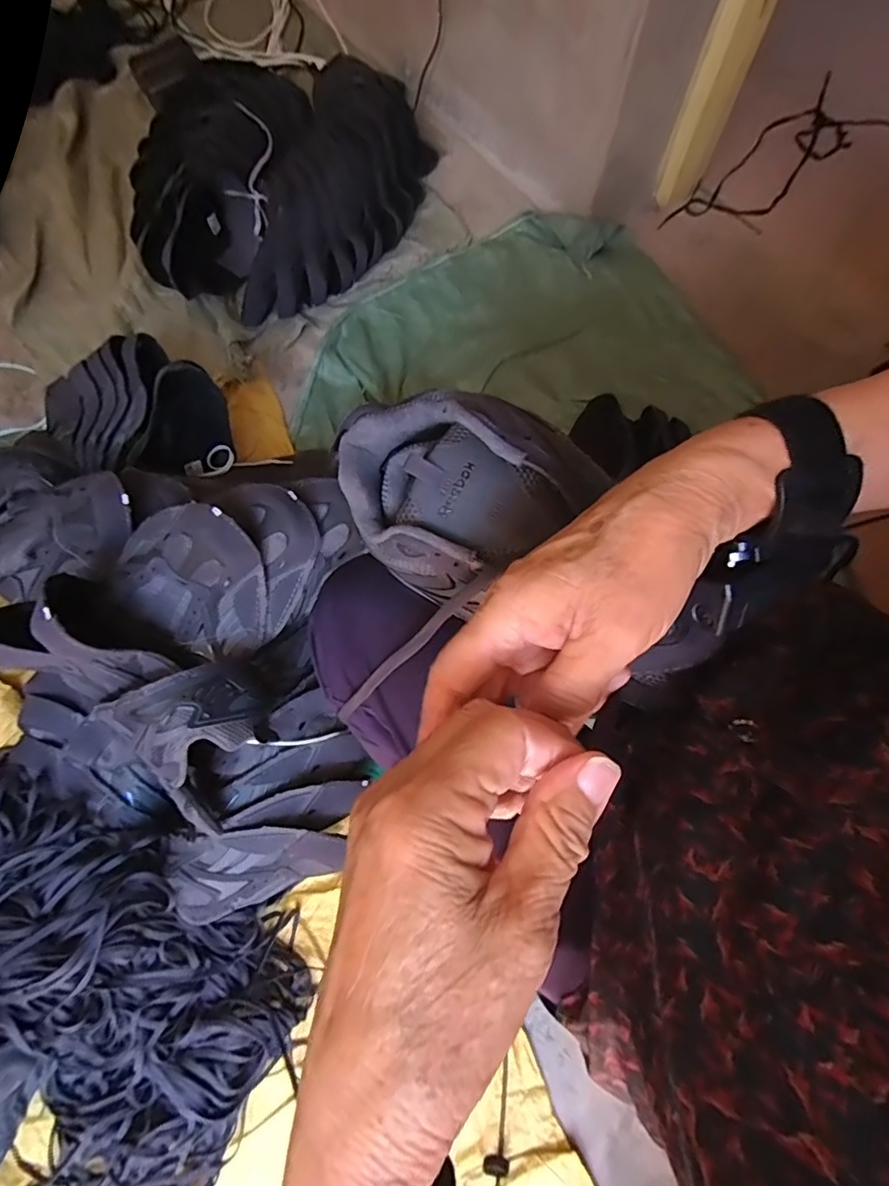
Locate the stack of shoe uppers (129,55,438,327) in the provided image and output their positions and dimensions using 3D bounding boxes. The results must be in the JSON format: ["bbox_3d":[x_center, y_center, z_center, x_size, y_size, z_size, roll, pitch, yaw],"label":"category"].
[{"bbox_3d":[-0.277,-0.719,0.965,0.536,0.154,0.406,-19,74,-5],"label":"stack of shoe uppers"}]

